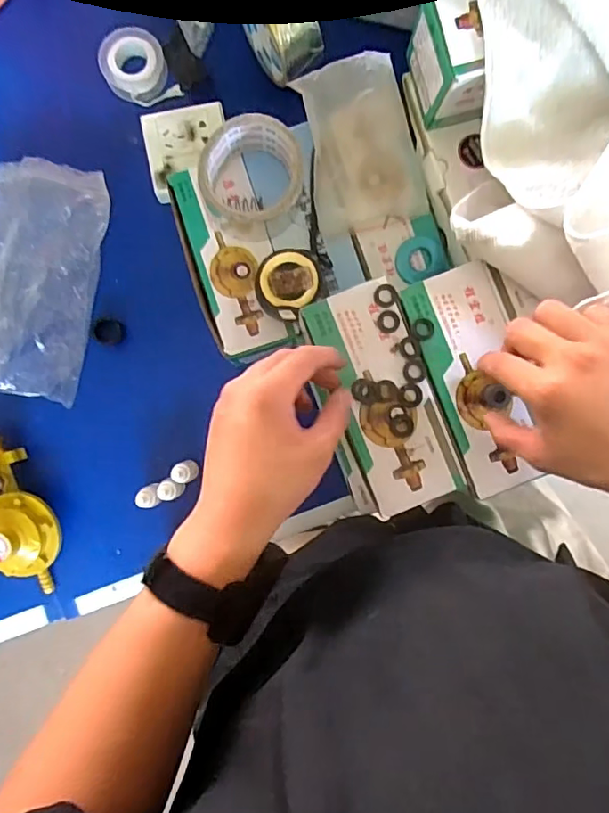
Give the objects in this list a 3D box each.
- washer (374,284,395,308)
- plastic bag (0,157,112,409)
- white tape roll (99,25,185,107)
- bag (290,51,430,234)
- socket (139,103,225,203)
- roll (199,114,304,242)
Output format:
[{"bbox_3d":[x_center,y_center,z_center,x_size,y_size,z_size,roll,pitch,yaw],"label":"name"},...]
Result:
[{"bbox_3d":[0.063,-0.086,0.425,0.017,0.004,0.017,0,88,-1],"label":"washer"},{"bbox_3d":[-0.279,-0.129,0.555,0.129,0.049,0.233,13,88,-1],"label":"plastic bag"},{"bbox_3d":[-0.179,-0.358,0.575,0.064,0.021,0.079,-30,89,-2],"label":"white tape roll"},{"bbox_3d":[0.048,-0.234,0.490,0.095,0.020,0.137,-13,109,13],"label":"bag"},{"bbox_3d":[-0.120,-0.264,0.569,0.084,0.027,0.090,-12,89,-2],"label":"socket"},{"bbox_3d":[-0.046,-0.200,0.479,0.084,0.051,0.091,0,88,-1],"label":"roll"}]

